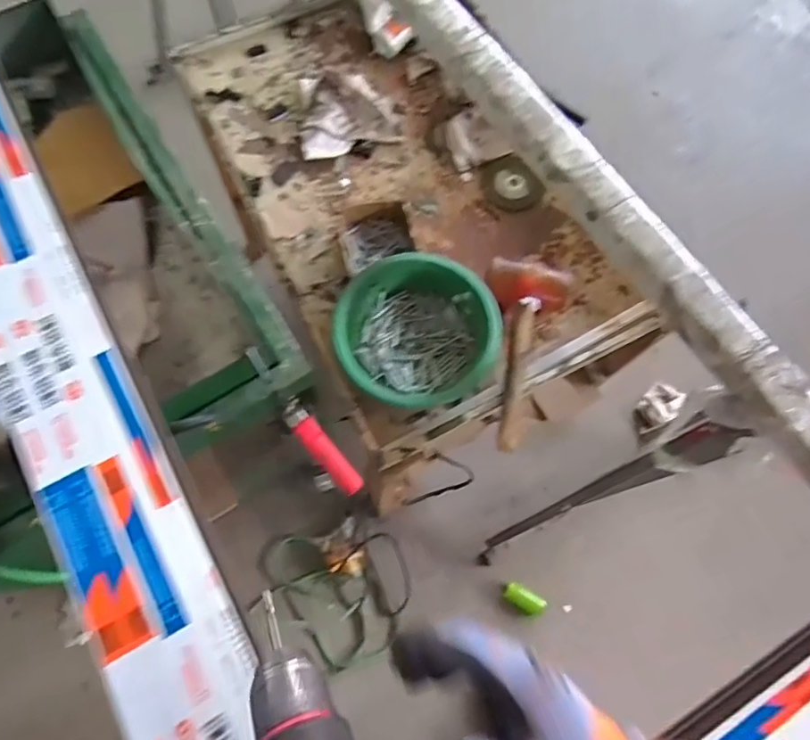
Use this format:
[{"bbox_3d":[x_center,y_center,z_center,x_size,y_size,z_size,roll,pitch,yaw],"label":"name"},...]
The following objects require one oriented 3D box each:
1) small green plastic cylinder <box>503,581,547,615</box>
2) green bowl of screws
[{"bbox_3d":[0.265,0.505,1.262,0.095,0.035,0.047,32,74,10],"label":"small green plastic cylinder"},{"bbox_3d":[0.016,-0.053,0.813,0.217,0.082,0.200,0,71,-1],"label":"green bowl of screws"}]

